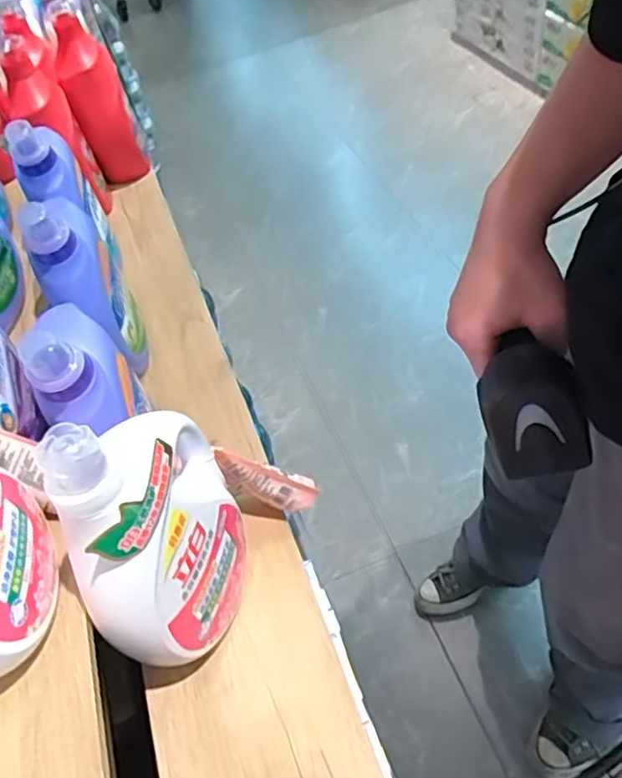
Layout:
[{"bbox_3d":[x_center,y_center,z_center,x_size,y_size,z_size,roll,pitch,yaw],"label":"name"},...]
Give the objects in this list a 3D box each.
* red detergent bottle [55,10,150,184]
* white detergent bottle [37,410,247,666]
[{"bbox_3d":[-0.458,-0.618,1.353,0.120,0.308,0.184,-20,49,-12],"label":"red detergent bottle"},{"bbox_3d":[-0.137,0.119,0.585,0.085,0.281,0.188,6,52,18],"label":"white detergent bottle"}]

